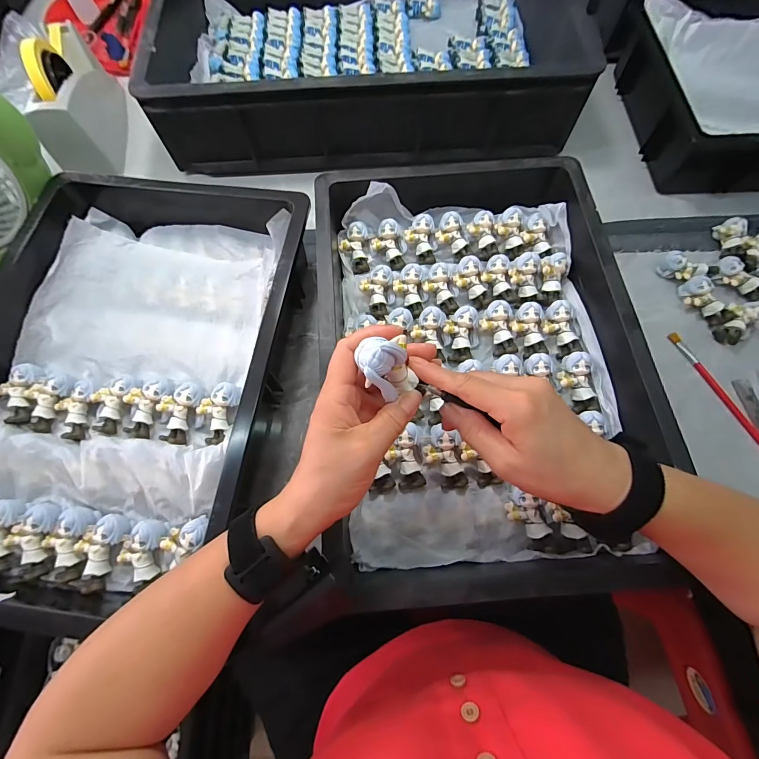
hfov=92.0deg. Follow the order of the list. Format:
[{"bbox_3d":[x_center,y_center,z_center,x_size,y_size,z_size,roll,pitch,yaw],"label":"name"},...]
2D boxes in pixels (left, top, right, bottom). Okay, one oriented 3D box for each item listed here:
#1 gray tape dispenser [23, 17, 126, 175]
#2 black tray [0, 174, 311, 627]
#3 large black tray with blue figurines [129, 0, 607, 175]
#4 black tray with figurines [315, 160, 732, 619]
[{"bbox_3d":[-0.451,-0.425,0.543,0.078,0.117,0.209,-10,70,-3],"label":"gray tape dispenser"},{"bbox_3d":[-0.276,-0.028,0.391,0.341,0.081,0.470,7,69,0],"label":"black tray"},{"bbox_3d":[-0.030,-0.535,0.576,0.583,0.141,0.417,-2,70,-1],"label":"large black tray with blue figurines"},{"bbox_3d":[0.097,-0.046,0.384,0.302,0.074,0.456,-5,70,-2],"label":"black tray with figurines"}]

